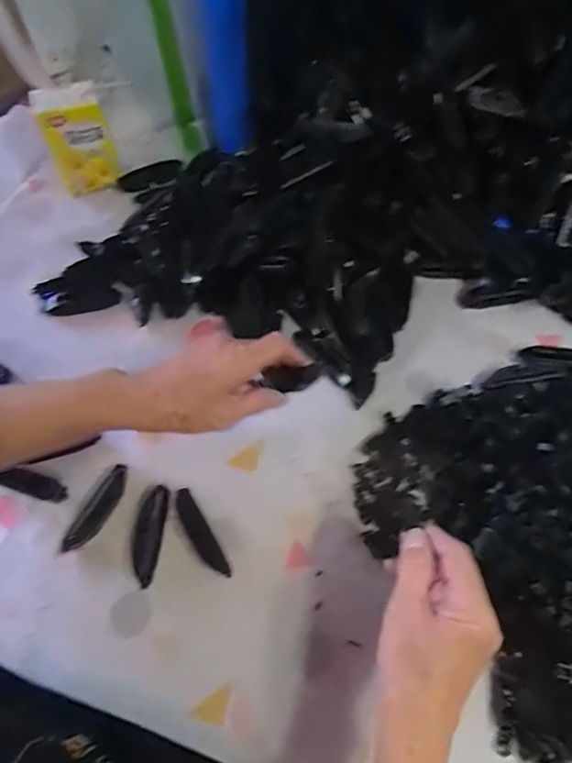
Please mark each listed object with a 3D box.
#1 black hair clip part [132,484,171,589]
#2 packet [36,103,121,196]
[{"bbox_3d":[-0.114,0.127,0.426,0.021,0.008,0.079,6,63,3],"label":"black hair clip part"},{"bbox_3d":[-0.238,-0.266,0.594,0.074,0.120,0.027,-13,67,-5],"label":"packet"}]

